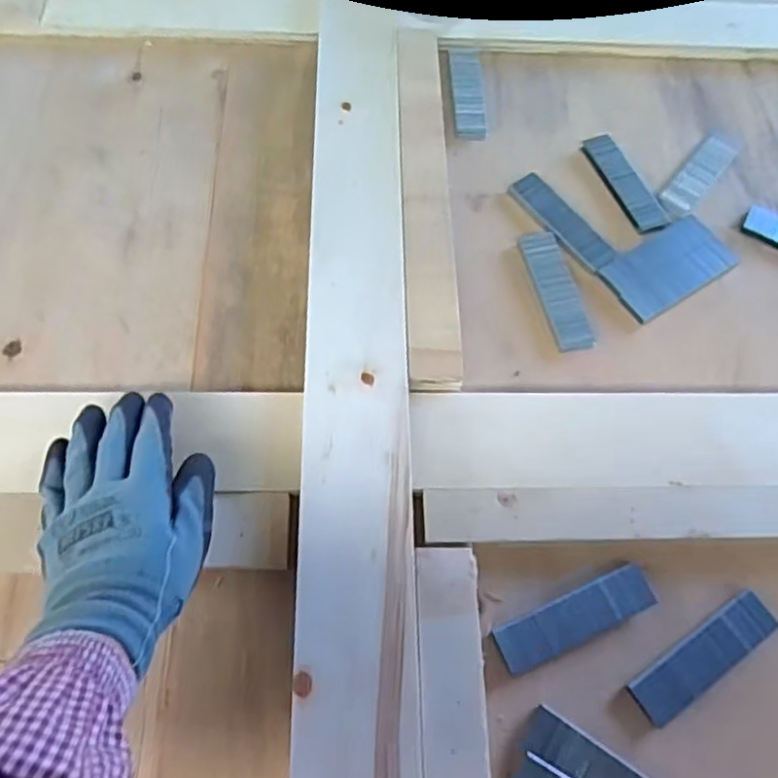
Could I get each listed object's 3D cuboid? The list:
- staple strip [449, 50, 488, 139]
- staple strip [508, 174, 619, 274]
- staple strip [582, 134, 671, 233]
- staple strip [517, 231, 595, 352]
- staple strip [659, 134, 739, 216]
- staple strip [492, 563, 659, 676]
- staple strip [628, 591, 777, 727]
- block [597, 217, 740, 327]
[{"bbox_3d":[0.074,-0.275,0.615,0.030,0.008,0.104,0,65,-3],"label":"staple strip"},{"bbox_3d":[0.146,-0.141,0.557,0.034,0.004,0.107,-31,70,-16],"label":"staple strip"},{"bbox_3d":[0.205,-0.183,0.578,0.032,0.005,0.107,-19,67,-11],"label":"staple strip"},{"bbox_3d":[0.133,-0.081,0.528,0.031,0.006,0.109,-9,66,-7],"label":"staple strip"},{"bbox_3d":[0.275,-0.192,0.587,0.032,0.004,0.106,37,69,14],"label":"staple strip"},{"bbox_3d":[0.118,0.145,0.419,0.105,0.009,0.029,-21,68,-12],"label":"staple strip"},{"bbox_3d":[0.198,0.167,0.414,0.105,0.008,0.029,-31,70,-16],"label":"staple strip"},{"bbox_3d":[0.230,-0.101,0.541,0.110,0.004,0.059,-30,70,-16],"label":"block"}]

